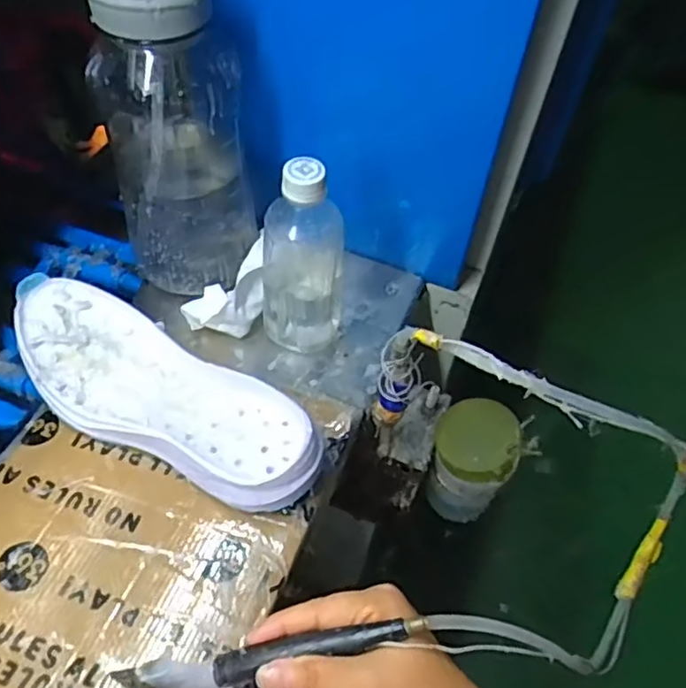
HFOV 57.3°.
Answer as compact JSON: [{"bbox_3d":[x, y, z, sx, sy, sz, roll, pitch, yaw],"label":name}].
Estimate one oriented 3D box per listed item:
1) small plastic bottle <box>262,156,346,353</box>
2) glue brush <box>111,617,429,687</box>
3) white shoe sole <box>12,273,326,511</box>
[{"bbox_3d":[-0.030,-0.066,0.500,0.064,0.178,0.056,6,52,0],"label":"small plastic bottle"},{"bbox_3d":[-0.042,0.162,0.319,0.144,0.017,0.019,-15,54,4],"label":"glue brush"},{"bbox_3d":[-0.141,0.039,0.484,0.270,0.053,0.098,28,55,16],"label":"white shoe sole"}]

